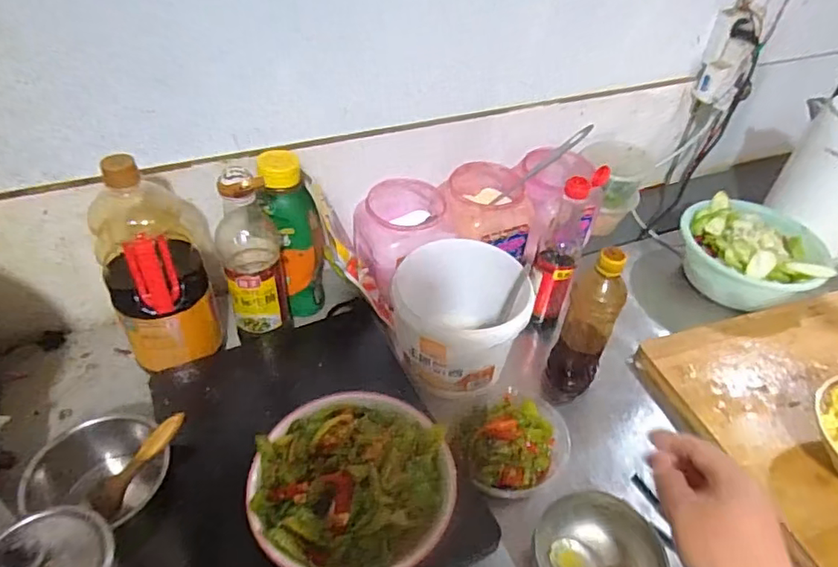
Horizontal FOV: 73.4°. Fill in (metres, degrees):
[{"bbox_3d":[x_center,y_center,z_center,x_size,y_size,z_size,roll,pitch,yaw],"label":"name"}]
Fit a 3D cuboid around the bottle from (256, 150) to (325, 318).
[{"bbox_3d":[-0.170,-0.057,0.763,0.071,0.230,0.077,-18,47,-22],"label":"bottle"}]

